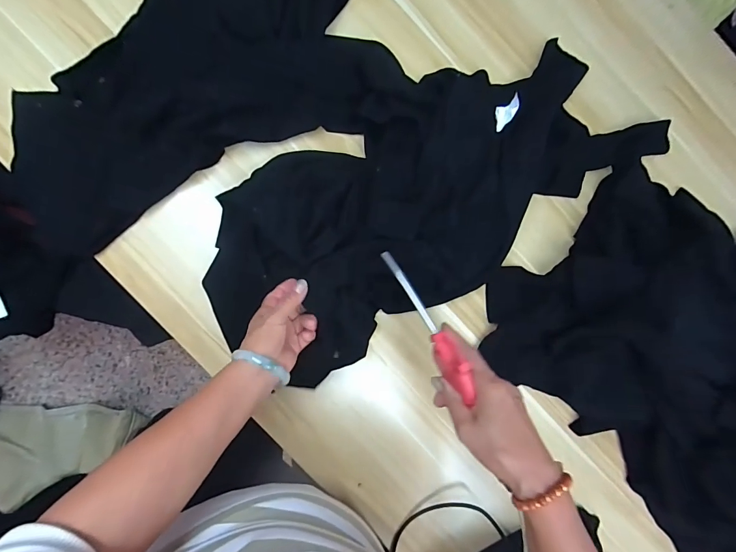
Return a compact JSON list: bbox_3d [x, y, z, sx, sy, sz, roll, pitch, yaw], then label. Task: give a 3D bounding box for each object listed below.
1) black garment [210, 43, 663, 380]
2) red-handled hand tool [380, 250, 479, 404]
[{"bbox_3d":[0.104,-0.123,0.540,0.690,0.072,0.291,-30,90,-7],"label":"black garment"},{"bbox_3d":[0.059,0.044,0.372,0.020,0.029,0.167,-25,74,-9],"label":"red-handled hand tool"}]

